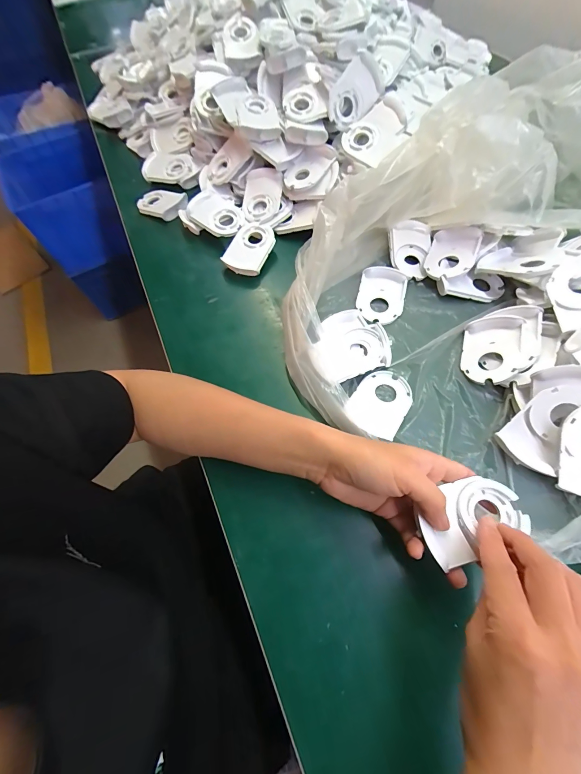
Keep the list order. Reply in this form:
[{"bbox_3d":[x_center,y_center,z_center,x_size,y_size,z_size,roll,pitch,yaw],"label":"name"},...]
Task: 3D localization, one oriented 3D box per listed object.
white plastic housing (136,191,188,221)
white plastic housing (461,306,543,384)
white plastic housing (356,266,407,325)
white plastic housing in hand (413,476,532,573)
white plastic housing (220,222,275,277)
[{"bbox_3d":[-0.202,-0.291,0.499,0.086,0.022,0.051,24,68,14],"label":"white plastic housing"},{"bbox_3d":[0.232,-0.046,0.349,0.072,0.020,0.092,-1,61,37],"label":"white plastic housing"},{"bbox_3d":[0.116,-0.118,0.400,0.058,0.019,0.076,13,65,10],"label":"white plastic housing"},{"bbox_3d":[0.140,0.103,0.246,0.082,0.013,0.050,-22,65,-7],"label":"white plastic housing in hand"},{"bbox_3d":[-0.055,-0.191,0.438,0.057,0.023,0.083,15,66,11],"label":"white plastic housing"}]

